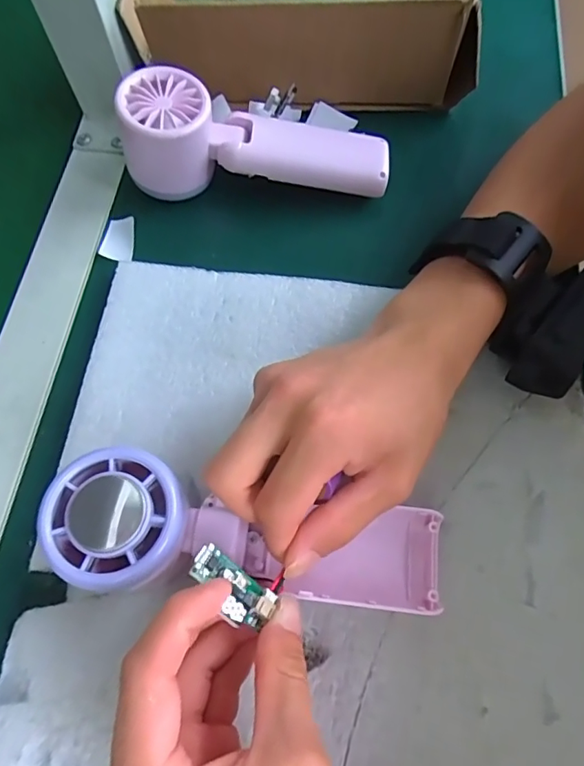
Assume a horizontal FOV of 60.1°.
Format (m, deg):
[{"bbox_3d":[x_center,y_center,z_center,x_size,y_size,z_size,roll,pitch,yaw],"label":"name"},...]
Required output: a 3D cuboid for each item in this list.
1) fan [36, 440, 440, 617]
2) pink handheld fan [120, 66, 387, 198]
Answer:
[{"bbox_3d":[-0.018,0.069,0.220,0.166,0.034,0.051,12,68,-6],"label":"fan"},{"bbox_3d":[-0.021,-0.147,0.310,0.159,0.056,0.049,6,68,4],"label":"pink handheld fan"}]

